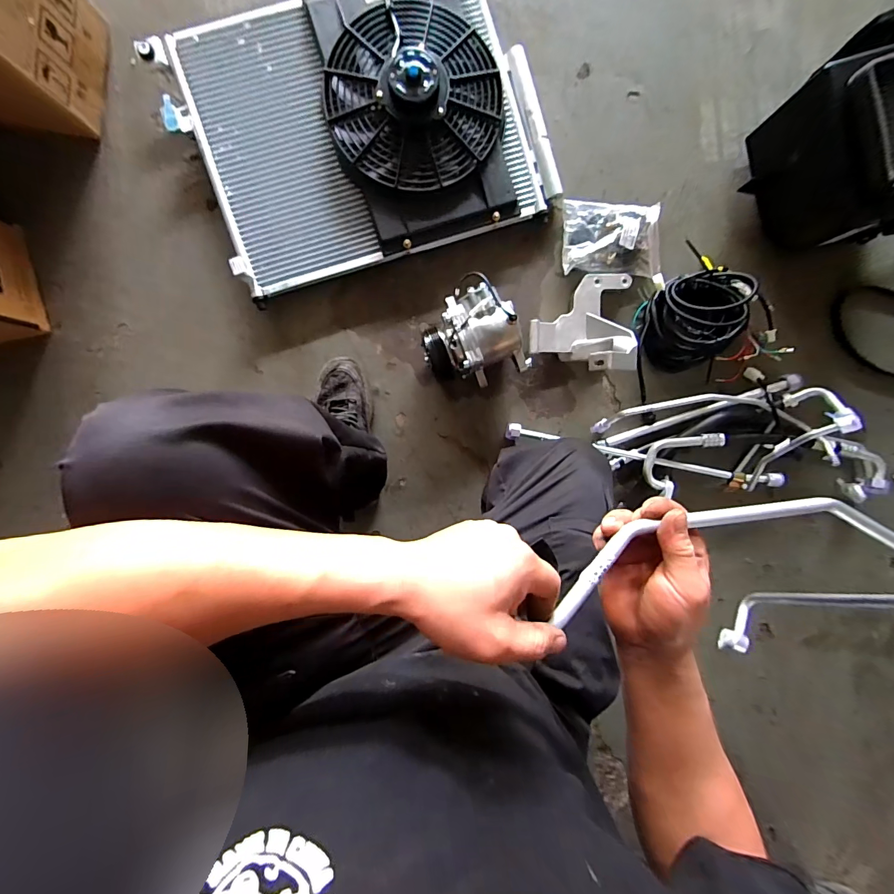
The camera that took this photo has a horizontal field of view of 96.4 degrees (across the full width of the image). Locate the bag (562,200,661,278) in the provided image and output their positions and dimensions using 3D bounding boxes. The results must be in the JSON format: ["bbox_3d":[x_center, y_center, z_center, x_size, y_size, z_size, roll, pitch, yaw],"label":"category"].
[{"bbox_3d":[0.299,-0.378,0.722,0.181,0.036,0.127,3,95,-2],"label":"bag"}]

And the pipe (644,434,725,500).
[{"bbox_3d":[0.408,0.012,0.711,0.083,0.043,0.142,43,92,-5],"label":"pipe"}]

